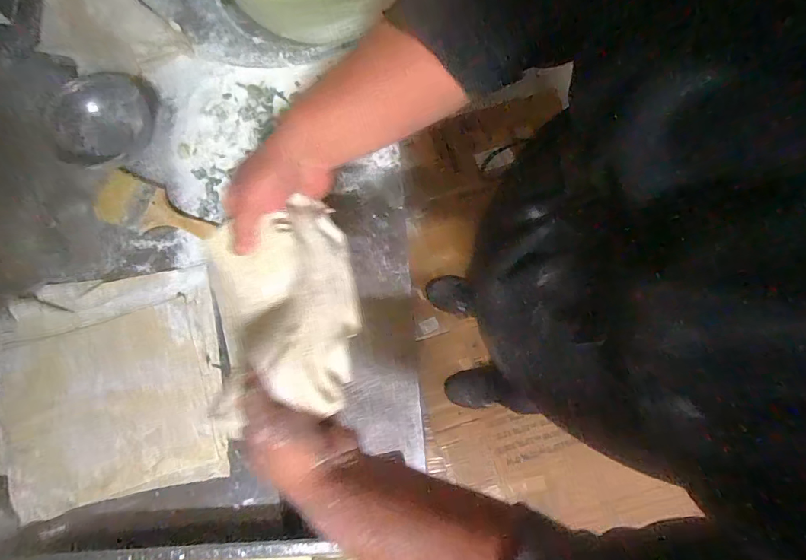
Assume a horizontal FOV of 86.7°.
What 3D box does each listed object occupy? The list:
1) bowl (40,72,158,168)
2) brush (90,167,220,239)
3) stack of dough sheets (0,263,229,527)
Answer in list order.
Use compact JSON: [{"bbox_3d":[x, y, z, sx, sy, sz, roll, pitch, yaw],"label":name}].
[{"bbox_3d":[-0.450,-0.246,0.640,0.141,0.048,0.168,40,81,9],"label":"bowl"},{"bbox_3d":[-0.359,-0.100,0.620,0.173,0.019,0.076,21,79,5],"label":"brush"},{"bbox_3d":[-0.413,0.146,0.585,0.320,0.018,0.290,-11,78,-2],"label":"stack of dough sheets"}]

